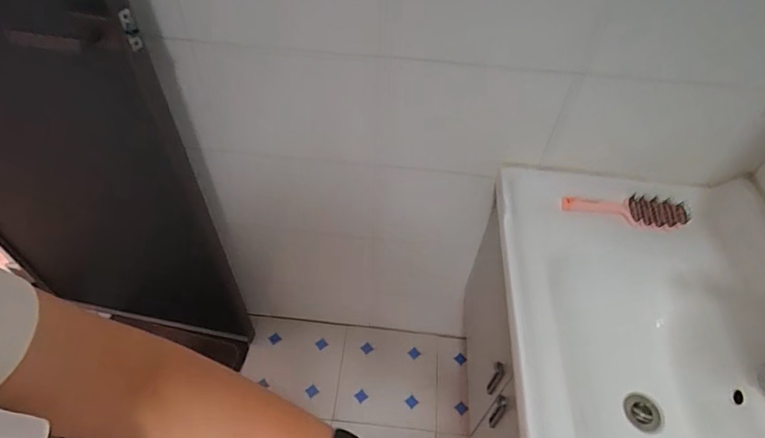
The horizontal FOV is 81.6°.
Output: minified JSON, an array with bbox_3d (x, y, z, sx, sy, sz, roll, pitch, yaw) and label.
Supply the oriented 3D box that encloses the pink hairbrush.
[{"bbox_3d":[0.462,-0.025,0.851,0.220,0.033,0.063,13,51,6],"label":"pink hairbrush"}]

